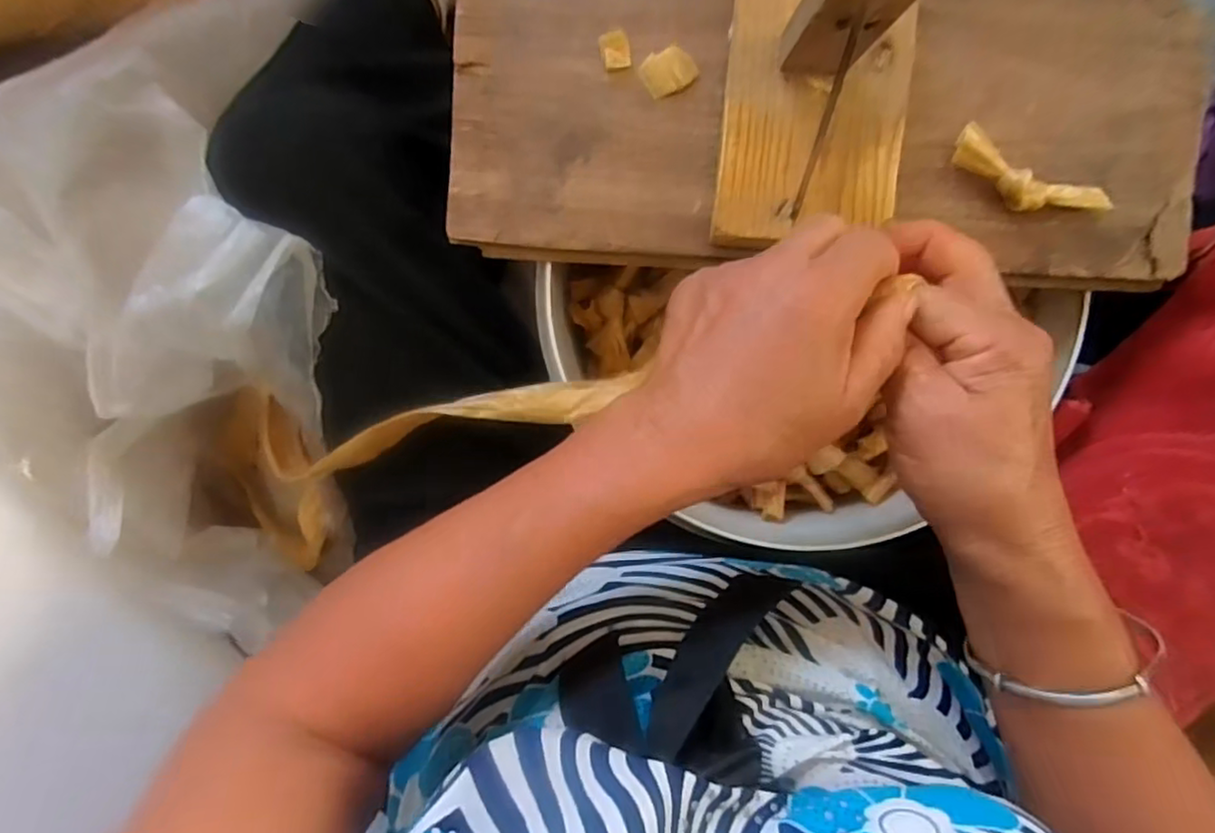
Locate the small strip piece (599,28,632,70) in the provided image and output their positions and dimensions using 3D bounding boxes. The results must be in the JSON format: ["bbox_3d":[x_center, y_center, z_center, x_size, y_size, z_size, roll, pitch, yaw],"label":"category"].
[{"bbox_3d":[0.004,-0.191,0.339,0.015,0.011,0.015,-9,94,1],"label":"small strip piece"}]

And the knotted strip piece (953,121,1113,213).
[{"bbox_3d":[0.214,-0.119,0.329,0.079,0.016,0.030,30,94,-2],"label":"knotted strip piece"}]

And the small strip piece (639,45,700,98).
[{"bbox_3d":[0.032,-0.181,0.340,0.027,0.005,0.021,-24,94,2],"label":"small strip piece"}]

